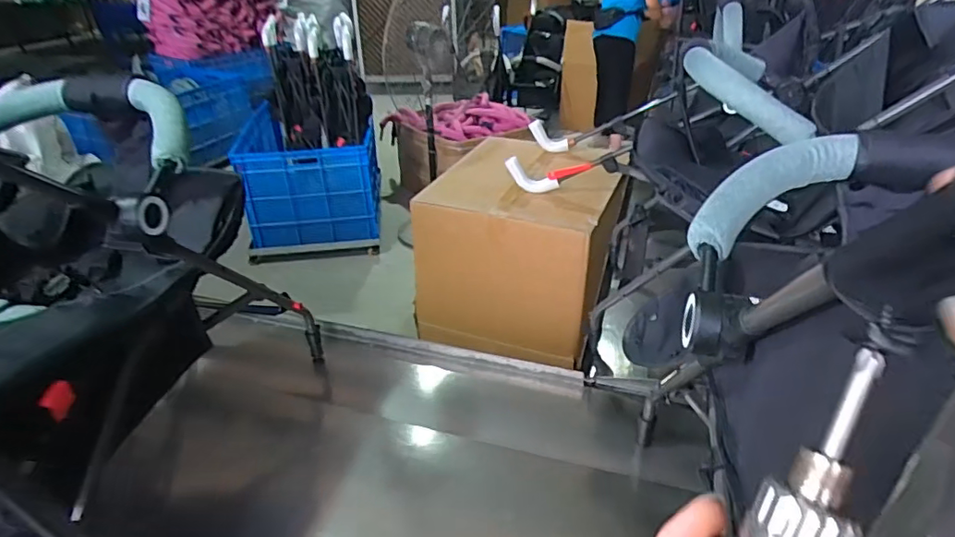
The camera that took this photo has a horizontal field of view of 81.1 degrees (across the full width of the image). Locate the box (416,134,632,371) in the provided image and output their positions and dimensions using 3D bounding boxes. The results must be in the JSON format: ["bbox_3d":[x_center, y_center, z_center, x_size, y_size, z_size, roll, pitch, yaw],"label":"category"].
[{"bbox_3d":[0.173,-0.099,1.964,0.616,0.526,0.613,11,34,20],"label":"box"}]

